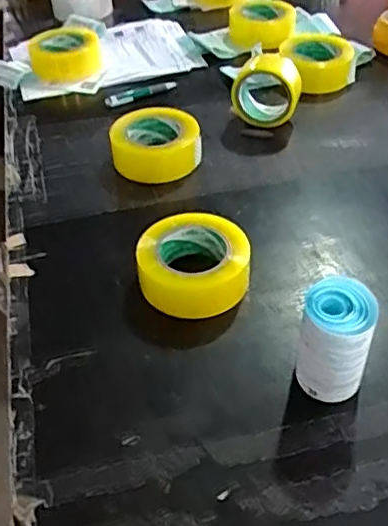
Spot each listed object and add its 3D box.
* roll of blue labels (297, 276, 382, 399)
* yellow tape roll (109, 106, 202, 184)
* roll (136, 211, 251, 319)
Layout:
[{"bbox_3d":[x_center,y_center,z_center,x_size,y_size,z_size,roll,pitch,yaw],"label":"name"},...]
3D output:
[{"bbox_3d":[0.130,0.074,0.556,0.062,0.115,0.057,-1,45,1],"label":"roll of blue labels"},{"bbox_3d":[-0.056,-0.172,0.857,0.123,0.047,0.114,-9,45,-7],"label":"yellow tape roll"},{"bbox_3d":[0.000,-0.001,0.685,0.122,0.053,0.115,-1,45,1],"label":"roll"}]

